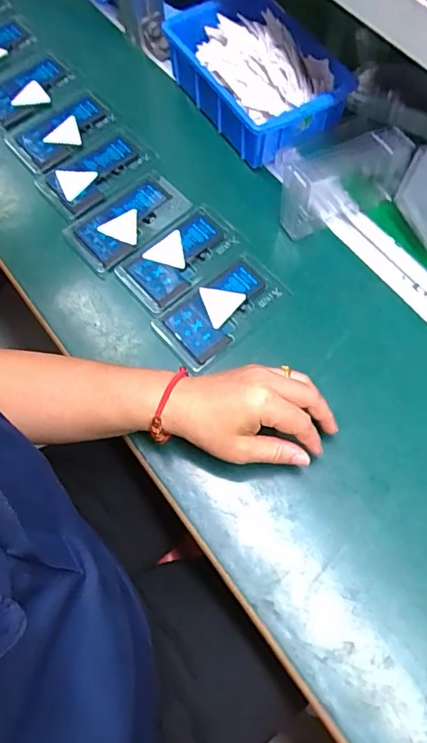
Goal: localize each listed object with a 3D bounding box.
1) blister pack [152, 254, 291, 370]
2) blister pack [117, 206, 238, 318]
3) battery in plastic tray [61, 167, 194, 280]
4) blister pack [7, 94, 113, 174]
[{"bbox_3d":[0.009,-0.061,0.515,0.124,0.009,0.072,-39,71,-14],"label":"blister pack"},{"bbox_3d":[-0.034,-0.118,0.535,0.120,0.011,0.067,-38,71,-13],"label":"blister pack"},{"bbox_3d":[-0.090,-0.164,0.559,0.126,0.006,0.080,-34,70,-12],"label":"battery in plastic tray"},{"bbox_3d":[-0.181,-0.287,0.615,0.119,0.011,0.076,-37,70,-13],"label":"blister pack"}]

